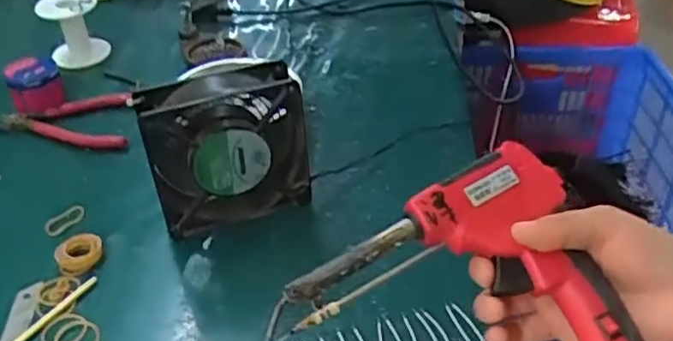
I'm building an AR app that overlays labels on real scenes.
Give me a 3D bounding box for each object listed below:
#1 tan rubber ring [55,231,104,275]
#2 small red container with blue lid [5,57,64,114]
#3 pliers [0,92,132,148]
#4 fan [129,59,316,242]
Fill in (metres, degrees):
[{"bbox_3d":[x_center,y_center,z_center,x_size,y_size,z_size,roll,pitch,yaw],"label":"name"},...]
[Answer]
[{"bbox_3d":[-0.201,0.065,0.524,0.035,0.017,0.035,-2,37,2],"label":"tan rubber ring"},{"bbox_3d":[-0.311,-0.087,0.689,0.050,0.052,0.050,-21,41,-22],"label":"small red container with blue lid"},{"bbox_3d":[-0.280,-0.050,0.660,0.150,0.027,0.060,0,37,5],"label":"pliers"},{"bbox_3d":[-0.086,-0.015,0.533,0.121,0.135,0.046,-12,38,-12],"label":"fan"}]

